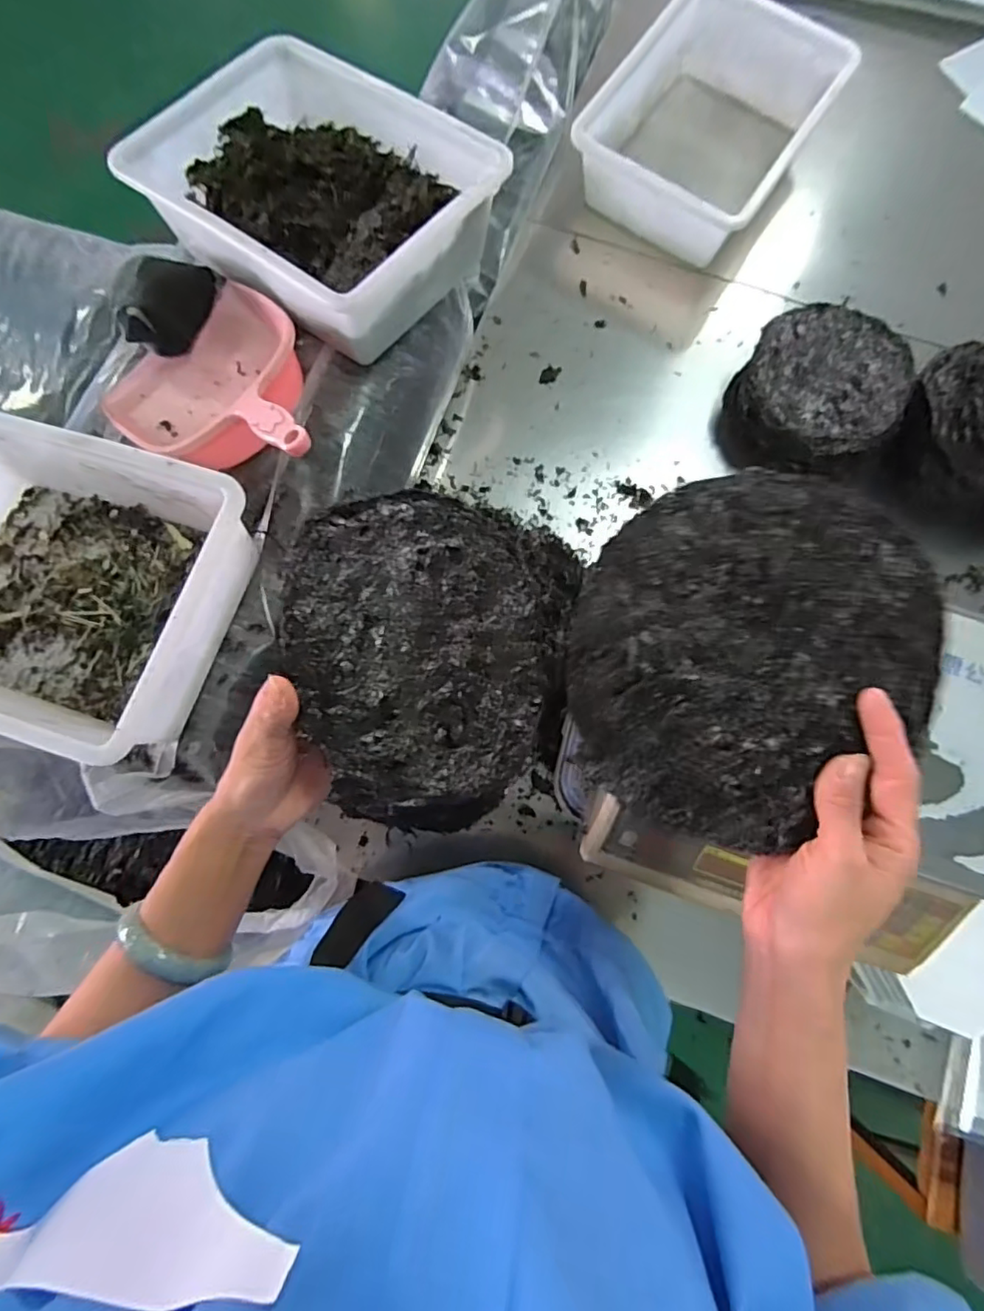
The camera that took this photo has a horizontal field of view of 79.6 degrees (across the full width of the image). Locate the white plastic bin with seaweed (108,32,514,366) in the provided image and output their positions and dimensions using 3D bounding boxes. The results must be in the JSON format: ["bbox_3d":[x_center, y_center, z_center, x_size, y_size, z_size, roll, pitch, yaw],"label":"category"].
[{"bbox_3d":[-0.193,-0.526,0.670,0.338,0.112,0.263,39,82,7],"label":"white plastic bin with seaweed"}]

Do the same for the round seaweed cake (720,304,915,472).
[{"bbox_3d":[0.437,-0.355,0.809,0.195,0.103,0.203,0,79,0],"label":"round seaweed cake"}]

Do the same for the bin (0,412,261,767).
[{"bbox_3d":[-0.435,-0.075,0.587,0.351,0.127,0.276,19,80,4],"label":"bin"}]

